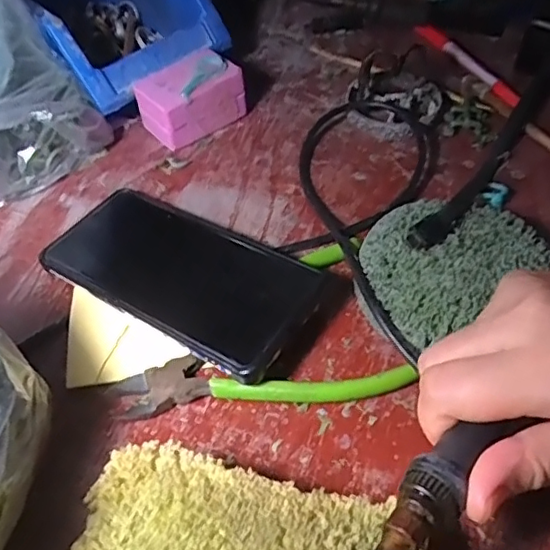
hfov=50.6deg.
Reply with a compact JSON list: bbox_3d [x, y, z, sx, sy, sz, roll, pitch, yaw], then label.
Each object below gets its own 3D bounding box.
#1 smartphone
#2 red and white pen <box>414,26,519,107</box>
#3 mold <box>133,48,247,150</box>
[{"bbox_3d":[-0.054,-0.005,0.333,0.165,0.009,0.084,23,54,28],"label":"smartphone"},{"bbox_3d":[0.151,-0.167,0.458,0.013,0.011,0.120,-22,52,-14],"label":"red and white pen"},{"bbox_3d":[-0.063,-0.130,0.427,0.068,0.043,0.052,-34,56,-22],"label":"mold"}]

